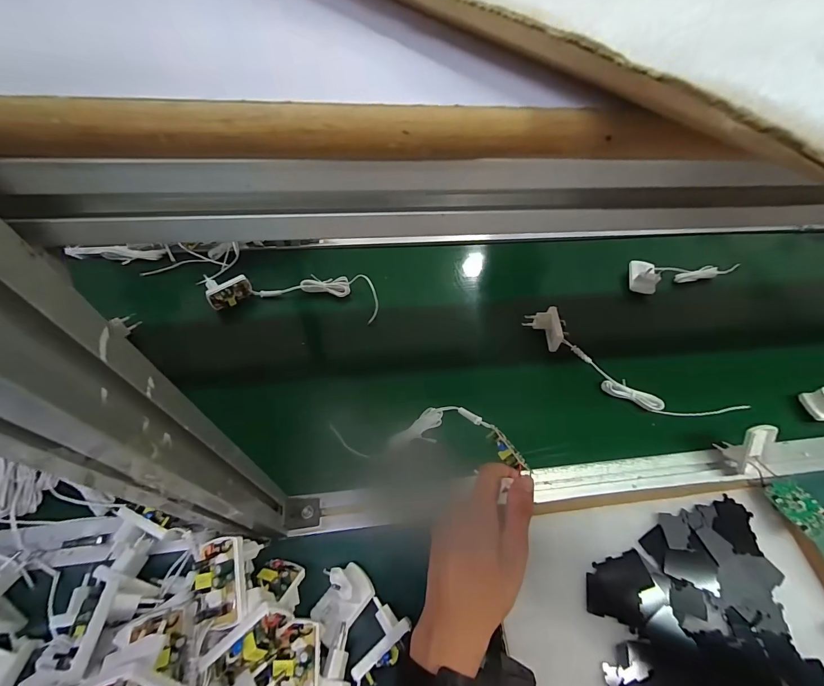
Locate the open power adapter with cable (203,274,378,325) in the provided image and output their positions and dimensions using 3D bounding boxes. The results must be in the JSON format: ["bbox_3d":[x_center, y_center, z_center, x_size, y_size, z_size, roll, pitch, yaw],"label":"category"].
[{"bbox_3d":[-0.179,-0.075,0.555,0.248,0.053,0.060,0,57,-3],"label":"open power adapter with cable"}]

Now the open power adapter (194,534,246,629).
[{"bbox_3d":[-0.150,0.187,0.281,0.038,0.023,0.061,-19,71,6],"label":"open power adapter"}]

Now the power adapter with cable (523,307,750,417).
[{"bbox_3d":[0.281,0.034,0.499,0.275,0.041,0.058,32,61,17],"label":"power adapter with cable"}]

